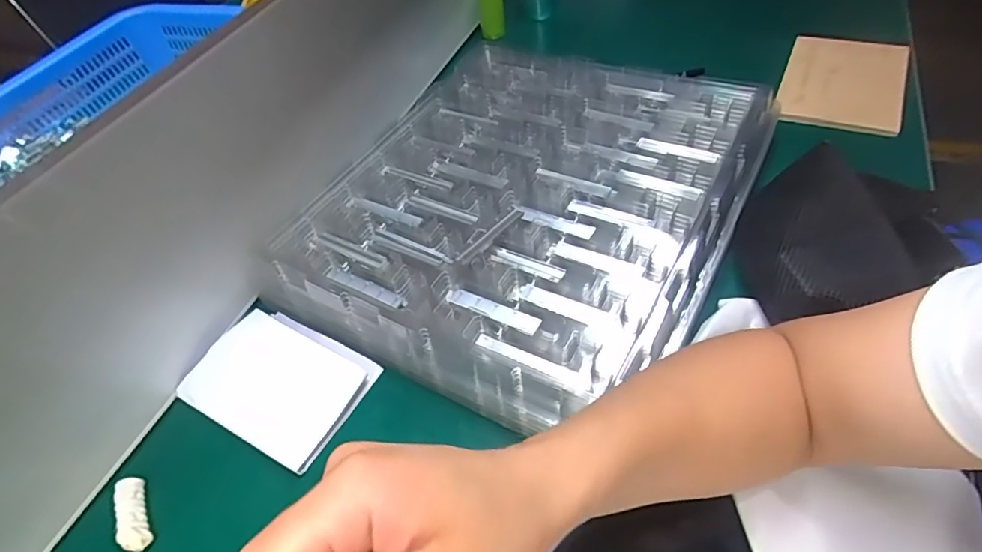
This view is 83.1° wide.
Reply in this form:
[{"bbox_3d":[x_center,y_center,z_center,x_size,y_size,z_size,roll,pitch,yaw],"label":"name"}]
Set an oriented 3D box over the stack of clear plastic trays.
[{"bbox_3d":[0.040,-0.086,0.565,0.385,0.057,0.442,20,56,25],"label":"stack of clear plastic trays"}]

